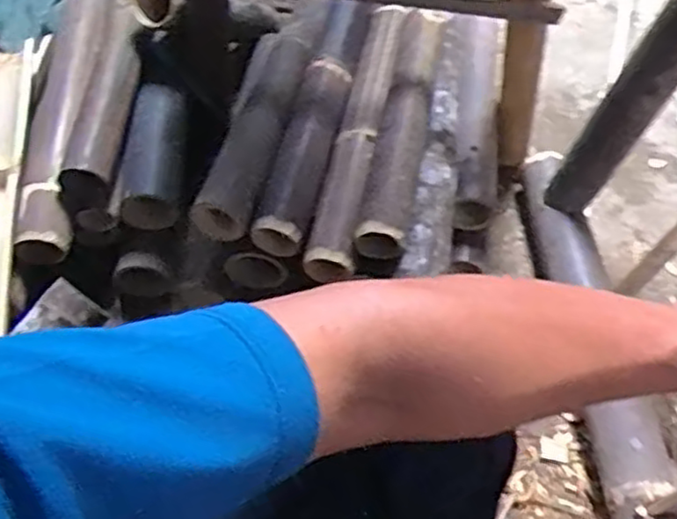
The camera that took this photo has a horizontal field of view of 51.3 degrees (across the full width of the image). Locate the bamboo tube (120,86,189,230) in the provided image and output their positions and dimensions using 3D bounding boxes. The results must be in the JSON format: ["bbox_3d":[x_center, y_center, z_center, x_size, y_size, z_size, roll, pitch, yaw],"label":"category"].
[{"bbox_3d":[-0.233,-0.140,0.907,0.066,0.056,0.209,2,74,2],"label":"bamboo tube"}]

